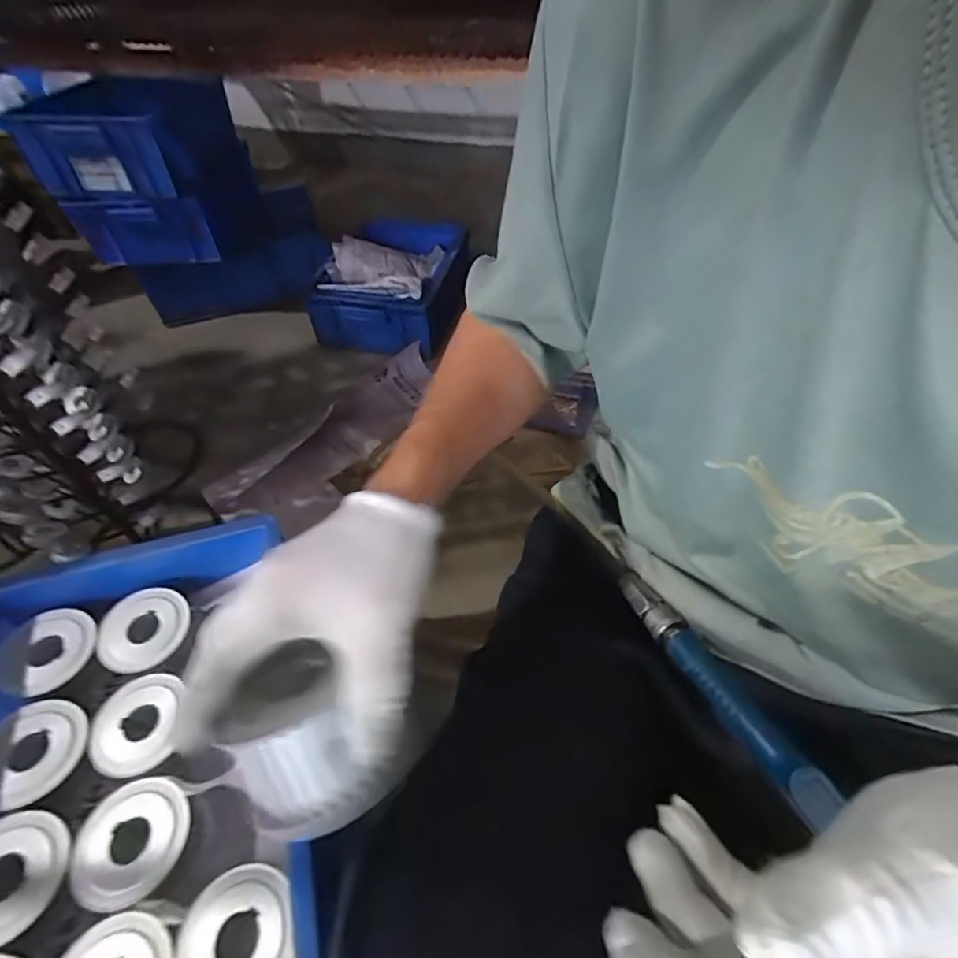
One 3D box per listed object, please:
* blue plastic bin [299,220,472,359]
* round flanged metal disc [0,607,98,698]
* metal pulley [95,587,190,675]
[{"bbox_3d":[-0.214,-0.488,1.261,0.320,0.155,0.389,4,50,4],"label":"blue plastic bin"},{"bbox_3d":[-0.416,0.164,0.482,0.081,0.016,0.080,-13,51,-10],"label":"round flanged metal disc"},{"bbox_3d":[-0.341,0.151,0.507,0.077,0.017,0.083,-5,50,-3],"label":"metal pulley"}]

